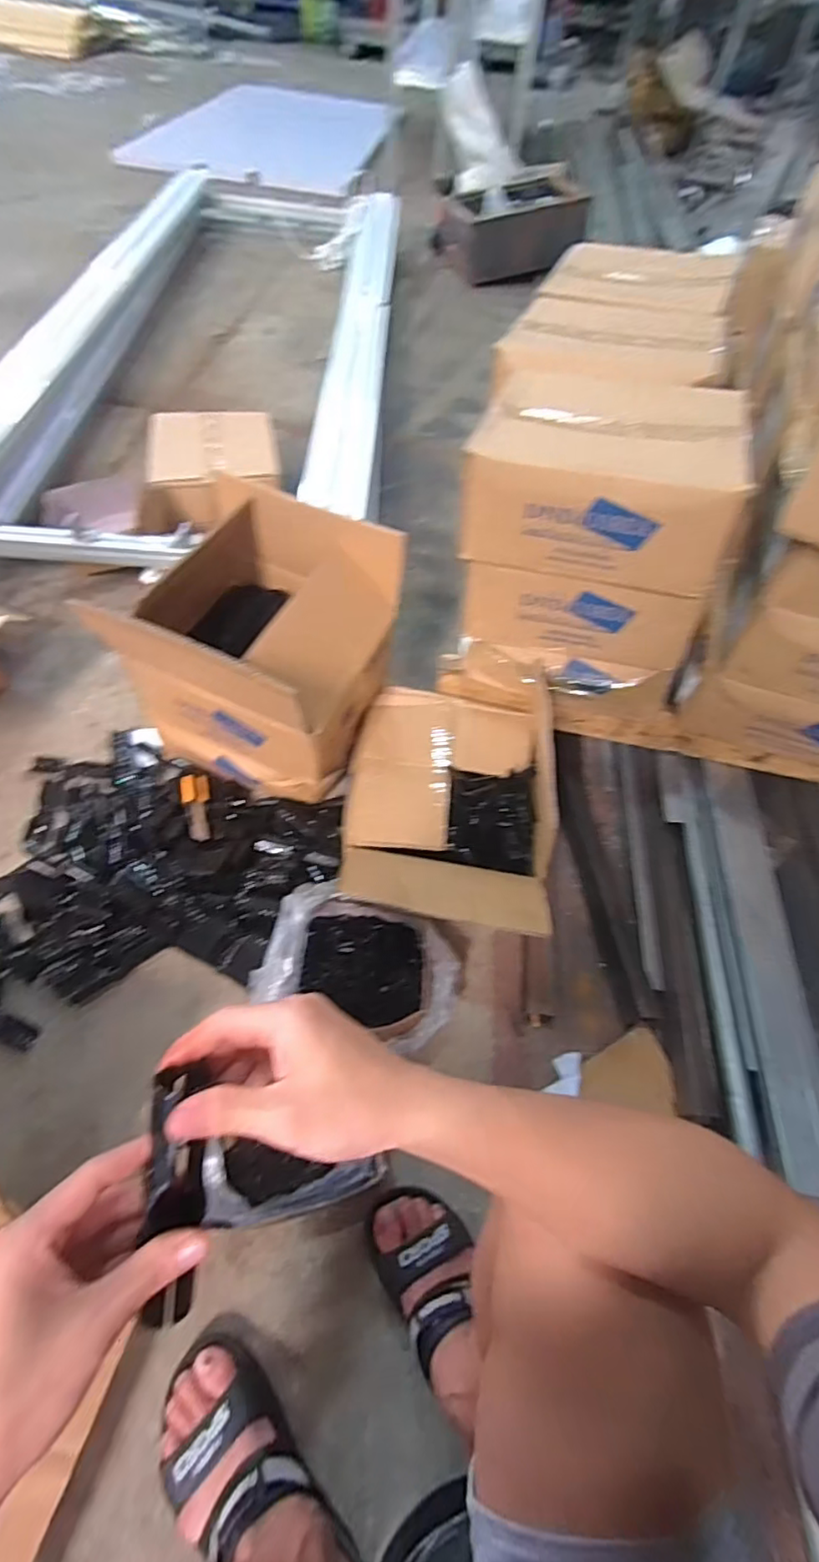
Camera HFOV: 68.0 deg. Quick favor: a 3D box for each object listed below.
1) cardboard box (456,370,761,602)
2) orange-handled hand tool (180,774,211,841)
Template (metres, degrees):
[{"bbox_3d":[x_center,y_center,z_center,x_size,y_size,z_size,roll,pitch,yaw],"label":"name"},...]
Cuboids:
[{"bbox_3d":[0.251,-0.407,0.786,0.306,0.144,0.272,19,55,7],"label":"cardboard box"},{"bbox_3d":[-0.332,0.038,0.949,0.042,0.014,0.153,-15,43,-13],"label":"orange-handled hand tool"}]

